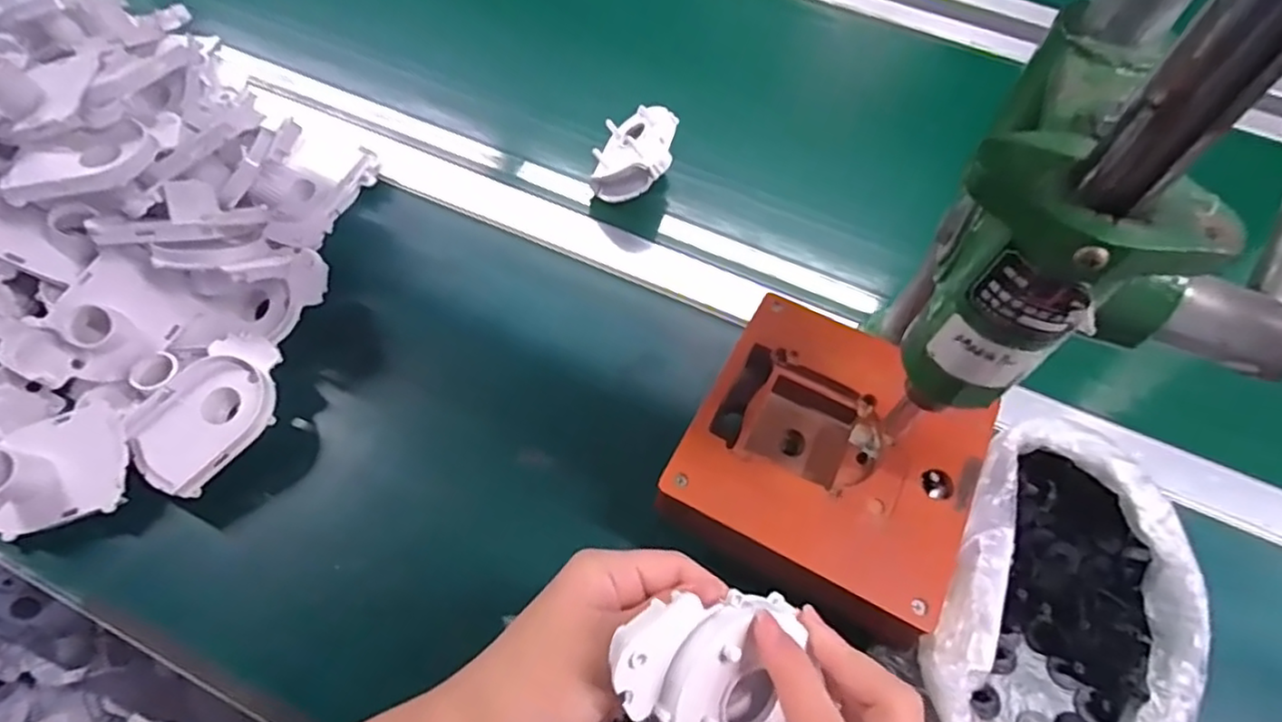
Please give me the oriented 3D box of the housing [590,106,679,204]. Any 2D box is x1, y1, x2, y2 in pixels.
[{"bbox_3d":[-0.005,-0.166,0.527,0.067,0.027,0.075,-8,60,36],"label":"housing"}]

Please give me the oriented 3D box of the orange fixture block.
[{"bbox_3d":[0.107,0.056,0.372,0.151,0.040,0.153,28,61,12],"label":"orange fixture block"}]

